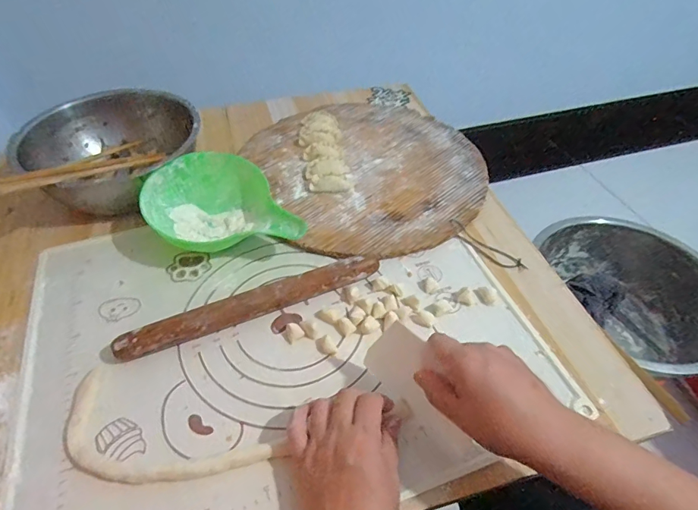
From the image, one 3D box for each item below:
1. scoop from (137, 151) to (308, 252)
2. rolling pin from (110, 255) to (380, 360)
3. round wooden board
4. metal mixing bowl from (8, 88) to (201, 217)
[{"bbox_3d":[-0.139,-0.059,0.532,0.189,0.065,0.106,16,50,14],"label":"scoop"},{"bbox_3d":[-0.095,0.052,0.457,0.274,0.028,0.026,-18,51,-16],"label":"rolling pin"},{"bbox_3d":[0.032,-0.141,0.637,0.306,0.023,0.357,-18,50,-15],"label":"round wooden board"},{"bbox_3d":[-0.298,-0.135,0.572,0.199,0.083,0.196,0,48,0],"label":"metal mixing bowl"}]

